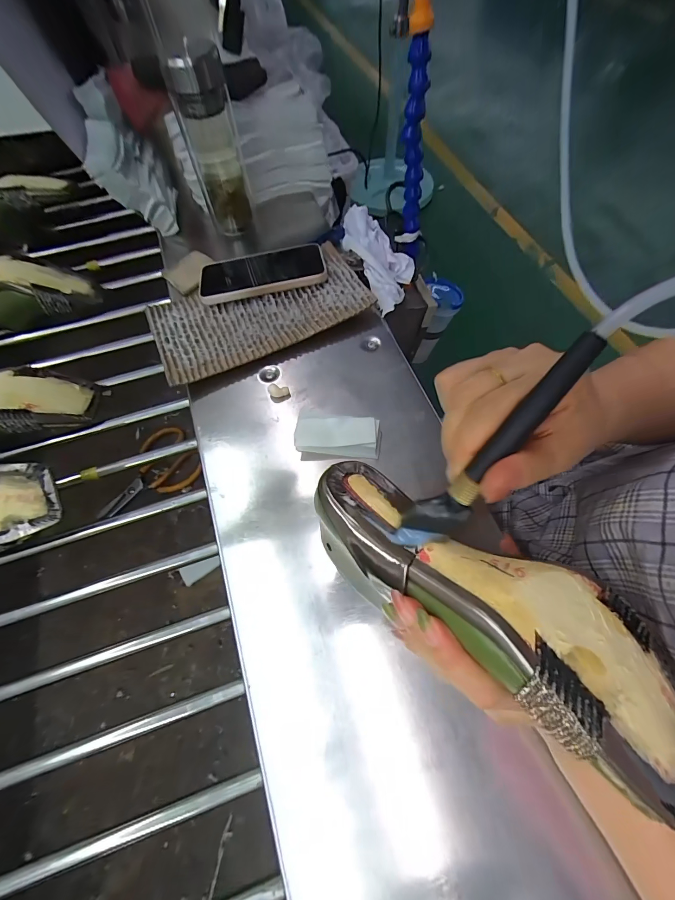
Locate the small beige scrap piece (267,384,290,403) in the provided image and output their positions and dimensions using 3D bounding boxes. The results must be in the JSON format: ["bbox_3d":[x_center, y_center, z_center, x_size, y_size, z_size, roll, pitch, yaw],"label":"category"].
[{"bbox_3d":[-0.064,-0.063,0.374,0.021,0.014,0.015,-24,67,-10],"label":"small beige scrap piece"}]

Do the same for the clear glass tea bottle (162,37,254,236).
[{"bbox_3d":[-0.160,-0.386,0.439,0.071,0.181,0.063,-17,66,-6],"label":"clear glass tea bottle"}]

